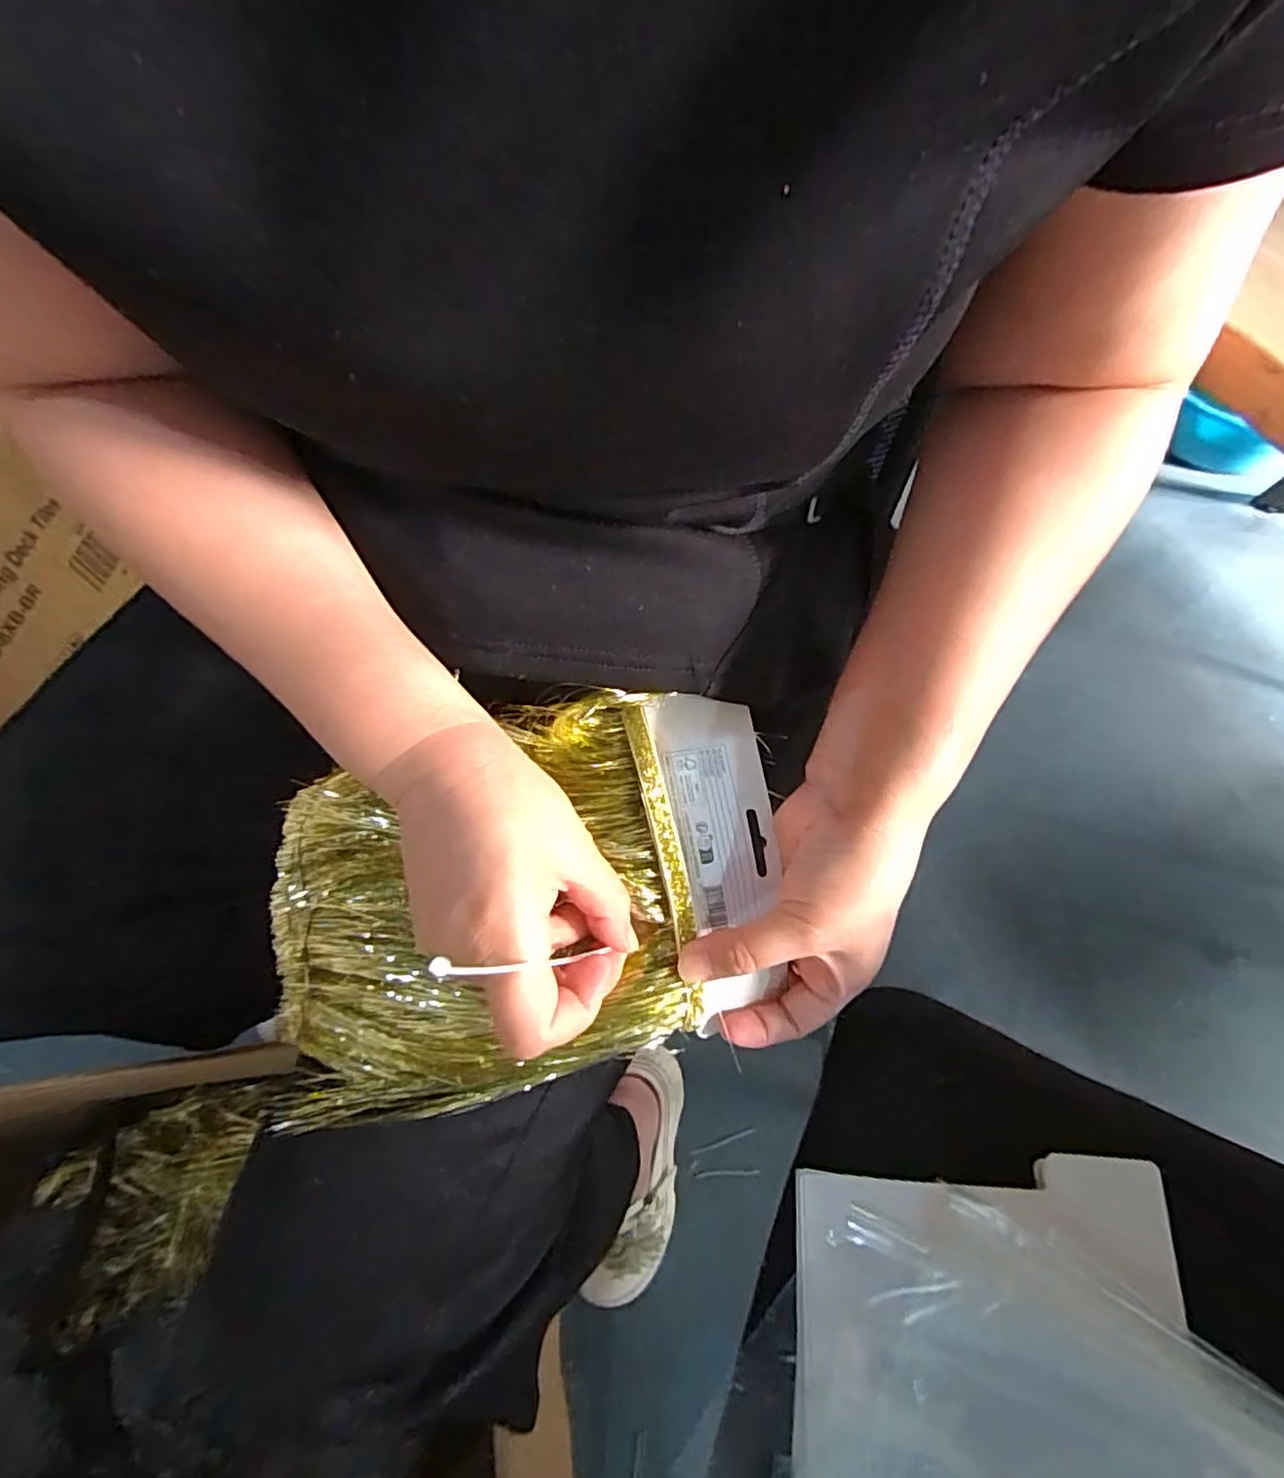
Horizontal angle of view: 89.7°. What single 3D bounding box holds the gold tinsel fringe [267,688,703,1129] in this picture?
[{"bbox_3d":[-0.075,0.069,0.287,0.182,0.026,0.167,-7,73,0],"label":"gold tinsel fringe"}]

